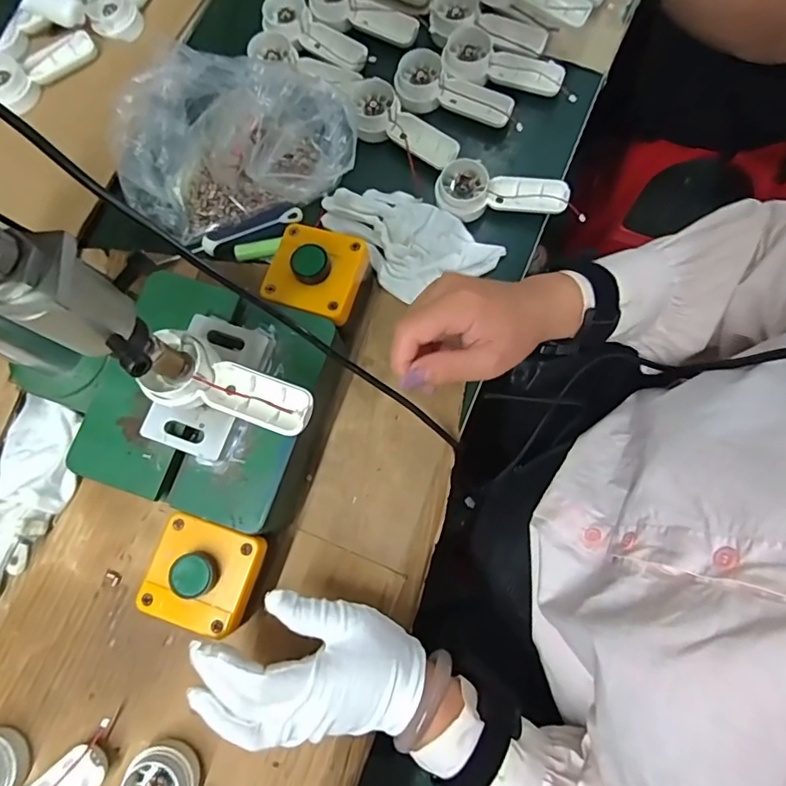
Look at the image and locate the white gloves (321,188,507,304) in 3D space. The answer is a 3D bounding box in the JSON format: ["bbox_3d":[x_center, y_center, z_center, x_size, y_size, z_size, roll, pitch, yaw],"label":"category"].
[{"bbox_3d":[0.008,-0.133,0.447,0.153,0.010,0.083,33,81,8],"label":"white gloves"}]

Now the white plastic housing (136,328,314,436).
[{"bbox_3d":[-0.100,-0.002,0.321,0.104,0.018,0.044,20,78,9],"label":"white plastic housing"}]

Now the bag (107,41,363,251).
[{"bbox_3d":[-0.139,-0.228,0.444,0.204,0.061,0.165,-6,78,0],"label":"bag"}]

